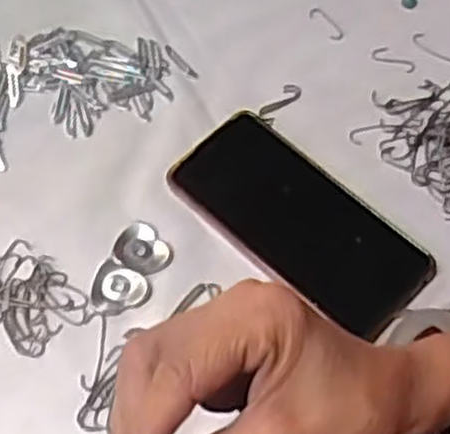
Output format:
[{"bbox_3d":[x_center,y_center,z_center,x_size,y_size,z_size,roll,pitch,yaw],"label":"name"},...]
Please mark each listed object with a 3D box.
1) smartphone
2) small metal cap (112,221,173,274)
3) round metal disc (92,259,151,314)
[{"bbox_3d":[0.045,0.002,0.508,0.170,0.011,0.081,42,69,18],"label":"smartphone"},{"bbox_3d":[-0.054,0.021,0.503,0.032,0.010,0.038,-37,69,-18],"label":"small metal cap"},{"bbox_3d":[-0.065,0.044,0.491,0.034,0.007,0.030,11,63,4],"label":"round metal disc"}]

